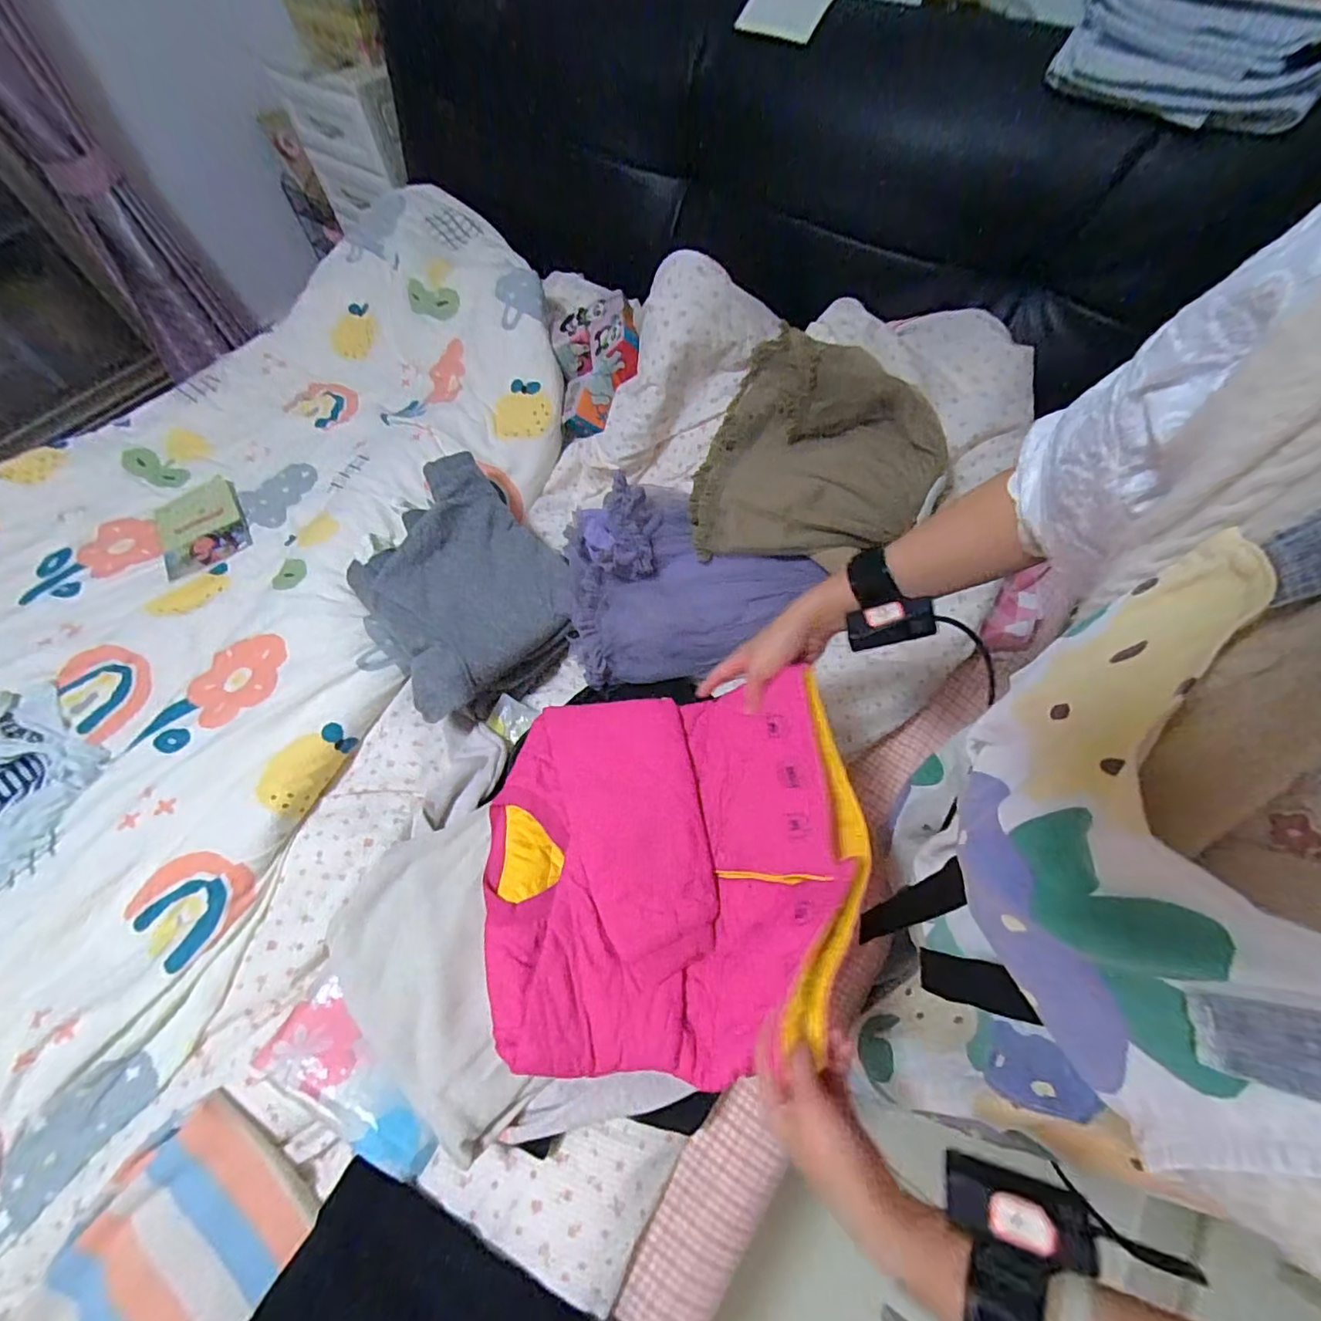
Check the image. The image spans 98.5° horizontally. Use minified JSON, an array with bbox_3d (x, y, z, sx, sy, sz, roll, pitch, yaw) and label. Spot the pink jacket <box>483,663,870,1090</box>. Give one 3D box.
[{"bbox_3d":[-0.001,0.188,0.555,0.356,0.171,0.356,-3,61,0],"label":"pink jacket"}]

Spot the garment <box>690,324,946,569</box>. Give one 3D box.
[{"bbox_3d":[0.224,-0.292,0.809,0.327,0.093,0.344,17,82,13],"label":"garment"}]

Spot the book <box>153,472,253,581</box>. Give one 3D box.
[{"bbox_3d":[-0.831,-0.245,1.027,0.140,0.018,0.197,-28,64,-13],"label":"book"}]

